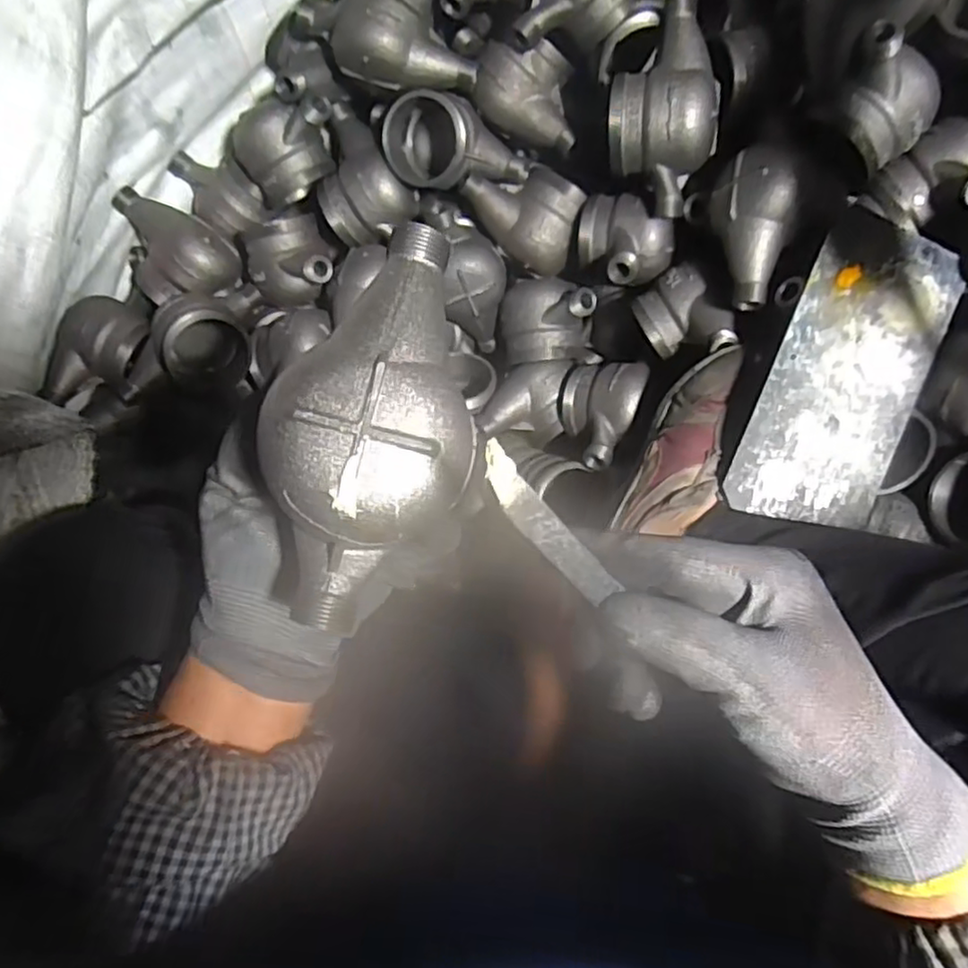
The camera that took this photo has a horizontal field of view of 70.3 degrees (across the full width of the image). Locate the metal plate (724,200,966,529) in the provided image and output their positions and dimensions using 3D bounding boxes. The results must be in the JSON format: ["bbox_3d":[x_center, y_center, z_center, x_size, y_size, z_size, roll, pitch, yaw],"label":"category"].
[{"bbox_3d":[0.266,-0.076,0.501,0.111,0.005,0.223,21,93,-10],"label":"metal plate"}]

